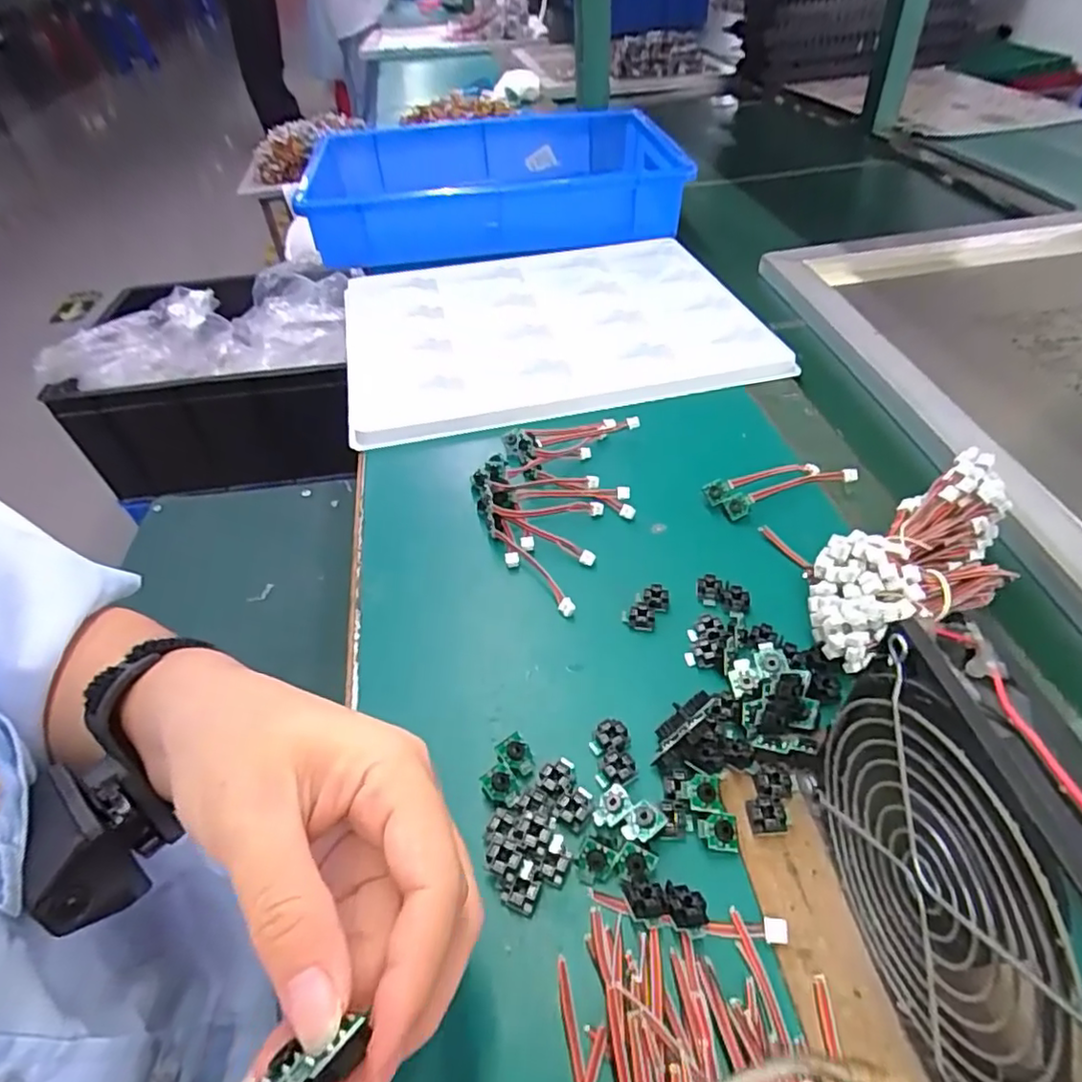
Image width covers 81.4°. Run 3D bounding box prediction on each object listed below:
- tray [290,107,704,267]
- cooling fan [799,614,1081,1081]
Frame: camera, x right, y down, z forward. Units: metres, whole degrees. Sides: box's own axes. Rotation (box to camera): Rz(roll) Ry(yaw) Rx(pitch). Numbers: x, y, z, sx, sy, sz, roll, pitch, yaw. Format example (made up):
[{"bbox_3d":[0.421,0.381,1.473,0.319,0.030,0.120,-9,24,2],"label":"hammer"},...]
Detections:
[{"bbox_3d":[-0.049,-0.456,0.791,0.443,0.081,0.344,-10,46,-5],"label":"tray"},{"bbox_3d":[0.132,0.106,0.194,0.029,0.127,0.126,-11,46,-6],"label":"cooling fan"}]

